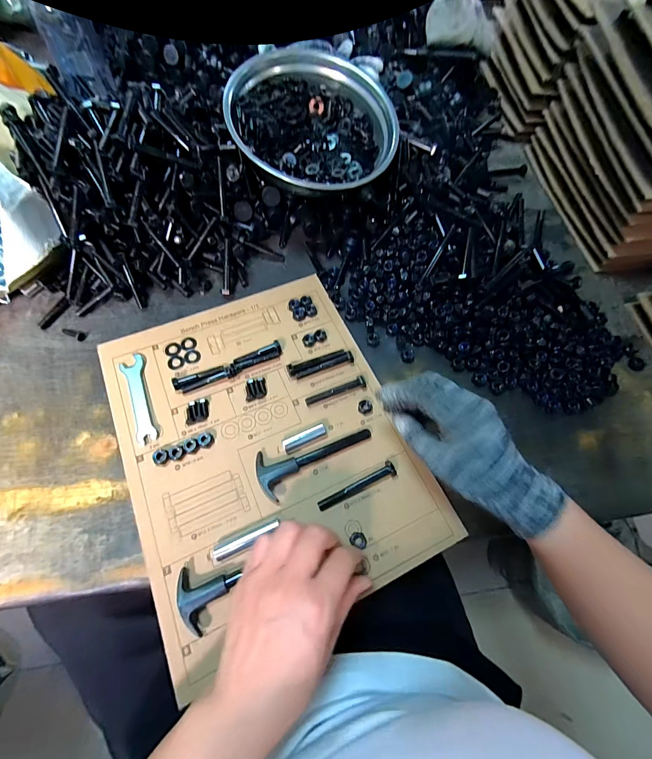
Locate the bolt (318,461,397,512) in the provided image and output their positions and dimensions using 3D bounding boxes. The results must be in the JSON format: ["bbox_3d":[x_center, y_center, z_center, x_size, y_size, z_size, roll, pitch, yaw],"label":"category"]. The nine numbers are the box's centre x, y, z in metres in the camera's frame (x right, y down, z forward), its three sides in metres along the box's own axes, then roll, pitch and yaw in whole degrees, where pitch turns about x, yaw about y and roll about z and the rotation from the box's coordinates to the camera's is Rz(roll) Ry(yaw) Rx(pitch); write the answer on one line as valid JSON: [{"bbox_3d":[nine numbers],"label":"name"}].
[{"bbox_3d":[0.033,0.113,0.357,0.090,0.014,0.014,-22,67,-13],"label":"bolt"}]

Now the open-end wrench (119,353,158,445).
[{"bbox_3d":[-0.221,0.021,0.395,0.025,0.005,0.114,-19,67,-11],"label":"open-end wrench"}]

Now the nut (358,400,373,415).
[{"bbox_3d":[0.047,0.033,0.398,0.017,0.009,0.015,18,65,6],"label":"nut"}]

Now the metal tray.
[{"bbox_3d":[-0.021,-0.334,0.444,0.215,0.061,0.201,-17,88,-15],"label":"metal tray"}]

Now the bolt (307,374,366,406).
[{"bbox_3d":[0.013,0.013,0.400,0.076,0.011,0.012,-18,67,-11],"label":"bolt"}]

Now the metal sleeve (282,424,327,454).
[{"bbox_3d":[-0.024,0.066,0.377,0.050,0.015,0.013,-24,68,-13],"label":"metal sleeve"}]

